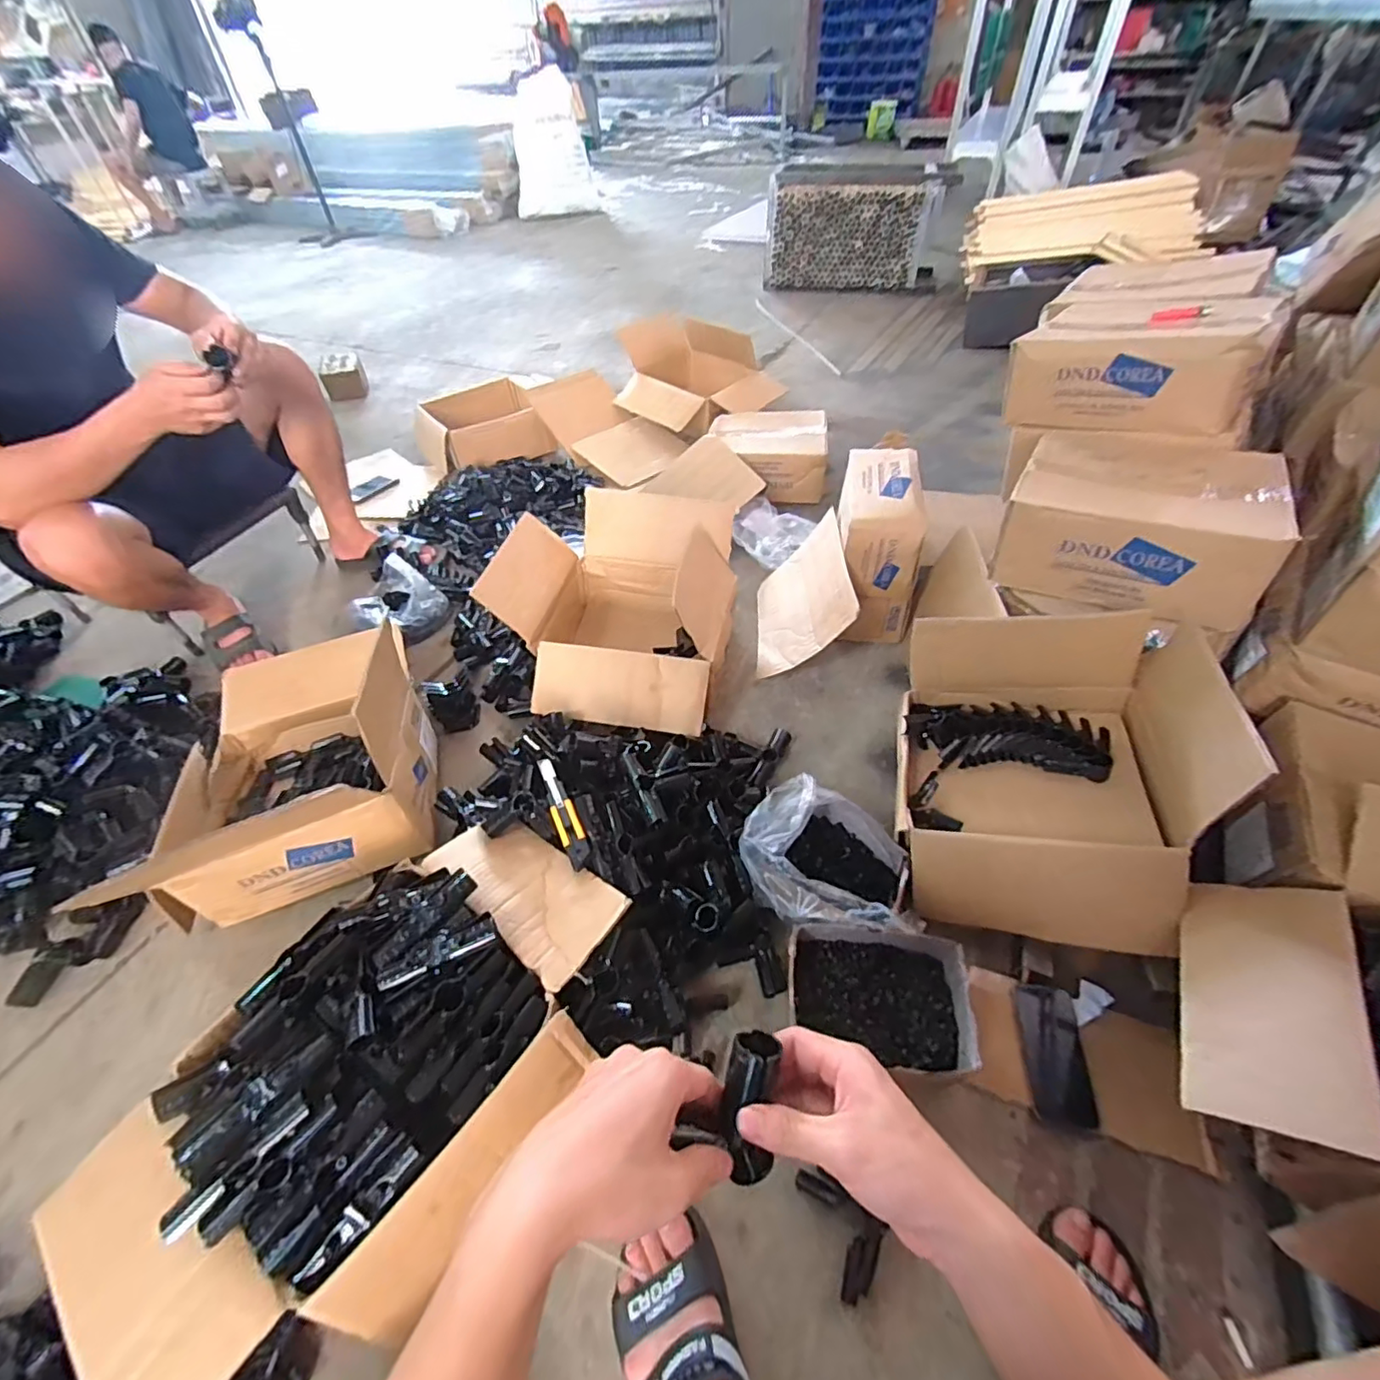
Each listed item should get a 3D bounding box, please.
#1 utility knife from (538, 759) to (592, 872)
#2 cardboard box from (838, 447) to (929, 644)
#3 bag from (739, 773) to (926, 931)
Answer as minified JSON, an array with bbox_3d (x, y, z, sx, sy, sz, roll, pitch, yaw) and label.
[{"bbox_3d":[-0.181,0.170,0.834,0.035,0.017,0.193,-20,50,-15],"label":"utility knife"},{"bbox_3d":[0.384,-0.319,1.231,0.146,0.270,0.355,5,48,8],"label":"cardboard box"},{"bbox_3d":[0.190,0.236,0.824,0.230,0.123,0.198,5,48,7],"label":"bag"}]

